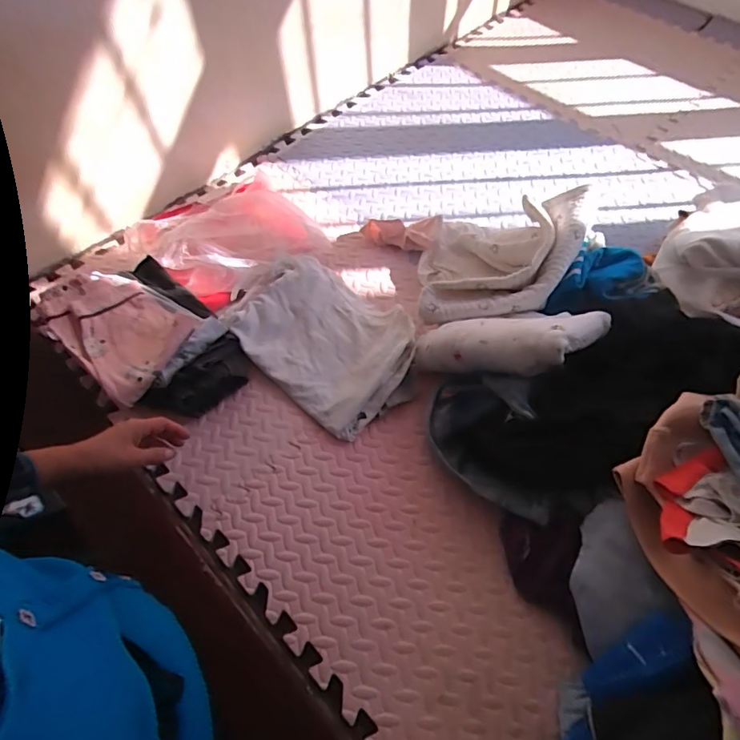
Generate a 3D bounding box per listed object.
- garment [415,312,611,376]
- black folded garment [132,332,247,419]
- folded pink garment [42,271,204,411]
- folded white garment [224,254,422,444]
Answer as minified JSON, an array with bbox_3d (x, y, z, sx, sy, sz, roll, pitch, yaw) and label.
[{"bbox_3d":[0.209,-0.045,0.714,0.250,0.073,0.100,-6,56,25],"label":"garment"},{"bbox_3d":[-0.260,0.022,0.762,0.082,0.067,0.168,40,67,22],"label":"black folded garment"},{"bbox_3d":[-0.392,-0.081,0.779,0.237,0.053,0.187,37,52,11],"label":"folded pink garment"},{"bbox_3d":[-0.082,-0.060,0.815,0.324,0.047,0.220,38,66,21],"label":"folded white garment"}]

